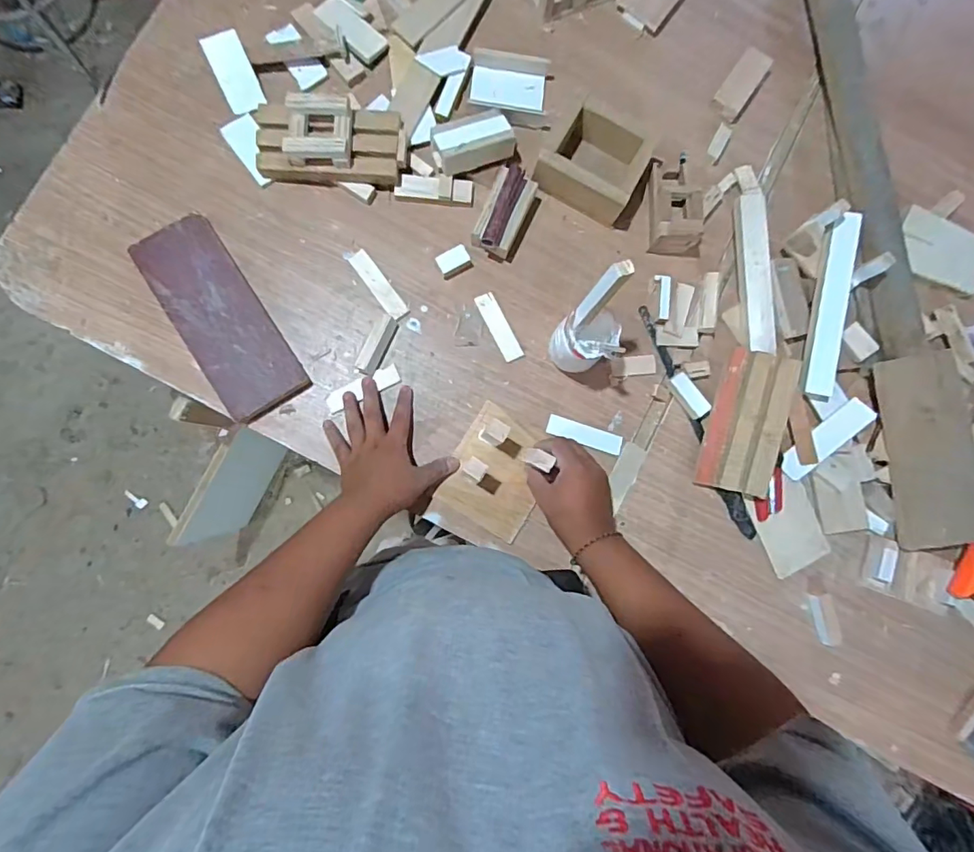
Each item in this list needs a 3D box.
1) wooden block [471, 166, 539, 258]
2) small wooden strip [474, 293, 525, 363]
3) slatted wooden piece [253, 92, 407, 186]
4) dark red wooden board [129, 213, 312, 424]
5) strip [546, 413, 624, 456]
[{"bbox_3d":[0.019,-0.256,0.618,0.049,0.045,0.102,24,83,-3],"label":"wooden block"},{"bbox_3d":[0.015,-0.122,0.628,0.025,0.004,0.089,-28,87,-7],"label":"small wooden strip"},{"bbox_3d":[-0.186,-0.343,0.602,0.178,0.053,0.100,-2,84,-5],"label":"slatted wooden piece"},{"bbox_3d":[-0.309,-0.127,0.586,0.089,0.021,0.238,-33,88,-8],"label":"dark red wooden board"},{"bbox_3d":[0.121,0.011,0.627,0.094,0.006,0.025,18,83,-3],"label":"strip"}]

